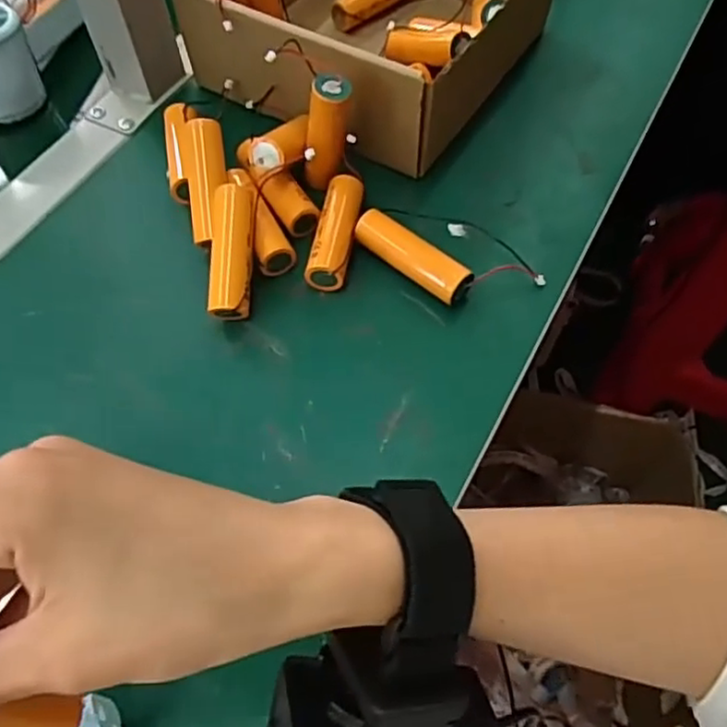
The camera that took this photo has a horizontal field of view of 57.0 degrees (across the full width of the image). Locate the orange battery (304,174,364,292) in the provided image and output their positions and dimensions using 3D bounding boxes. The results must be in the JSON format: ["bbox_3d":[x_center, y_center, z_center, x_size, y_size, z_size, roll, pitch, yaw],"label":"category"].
[{"bbox_3d":[-0.015,-0.076,0.390,0.021,0.019,0.074,9,59,6],"label":"orange battery"}]

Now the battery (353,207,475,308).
[{"bbox_3d":[0.027,-0.059,0.381,0.072,0.020,0.021,38,66,21],"label":"battery"}]

